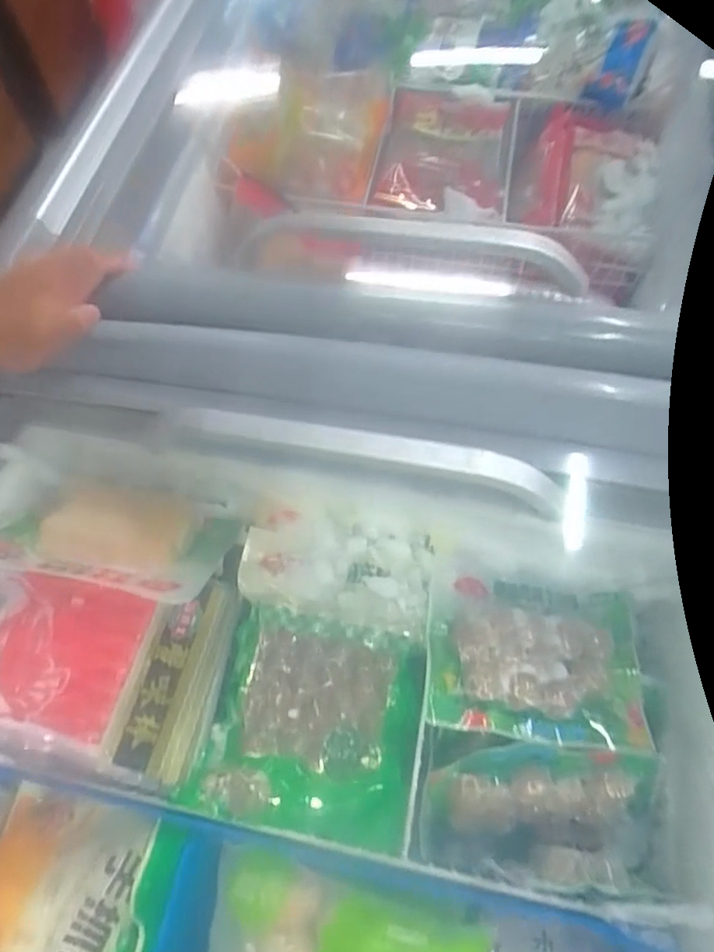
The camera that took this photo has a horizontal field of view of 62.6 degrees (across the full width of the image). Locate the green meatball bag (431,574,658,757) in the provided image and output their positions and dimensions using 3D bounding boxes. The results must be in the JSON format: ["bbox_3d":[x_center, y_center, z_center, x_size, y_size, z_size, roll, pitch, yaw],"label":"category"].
[{"bbox_3d":[0.163,0.165,0.530,0.199,0.057,0.140,5,64,4],"label":"green meatball bag"}]

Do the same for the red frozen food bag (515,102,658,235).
[{"bbox_3d":[0.348,-0.449,0.879,0.176,0.050,0.229,17,66,10],"label":"red frozen food bag"}]

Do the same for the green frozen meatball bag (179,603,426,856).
[{"bbox_3d":[-0.038,0.221,0.530,0.184,0.056,0.175,9,65,6],"label":"green frozen meatball bag"}]

